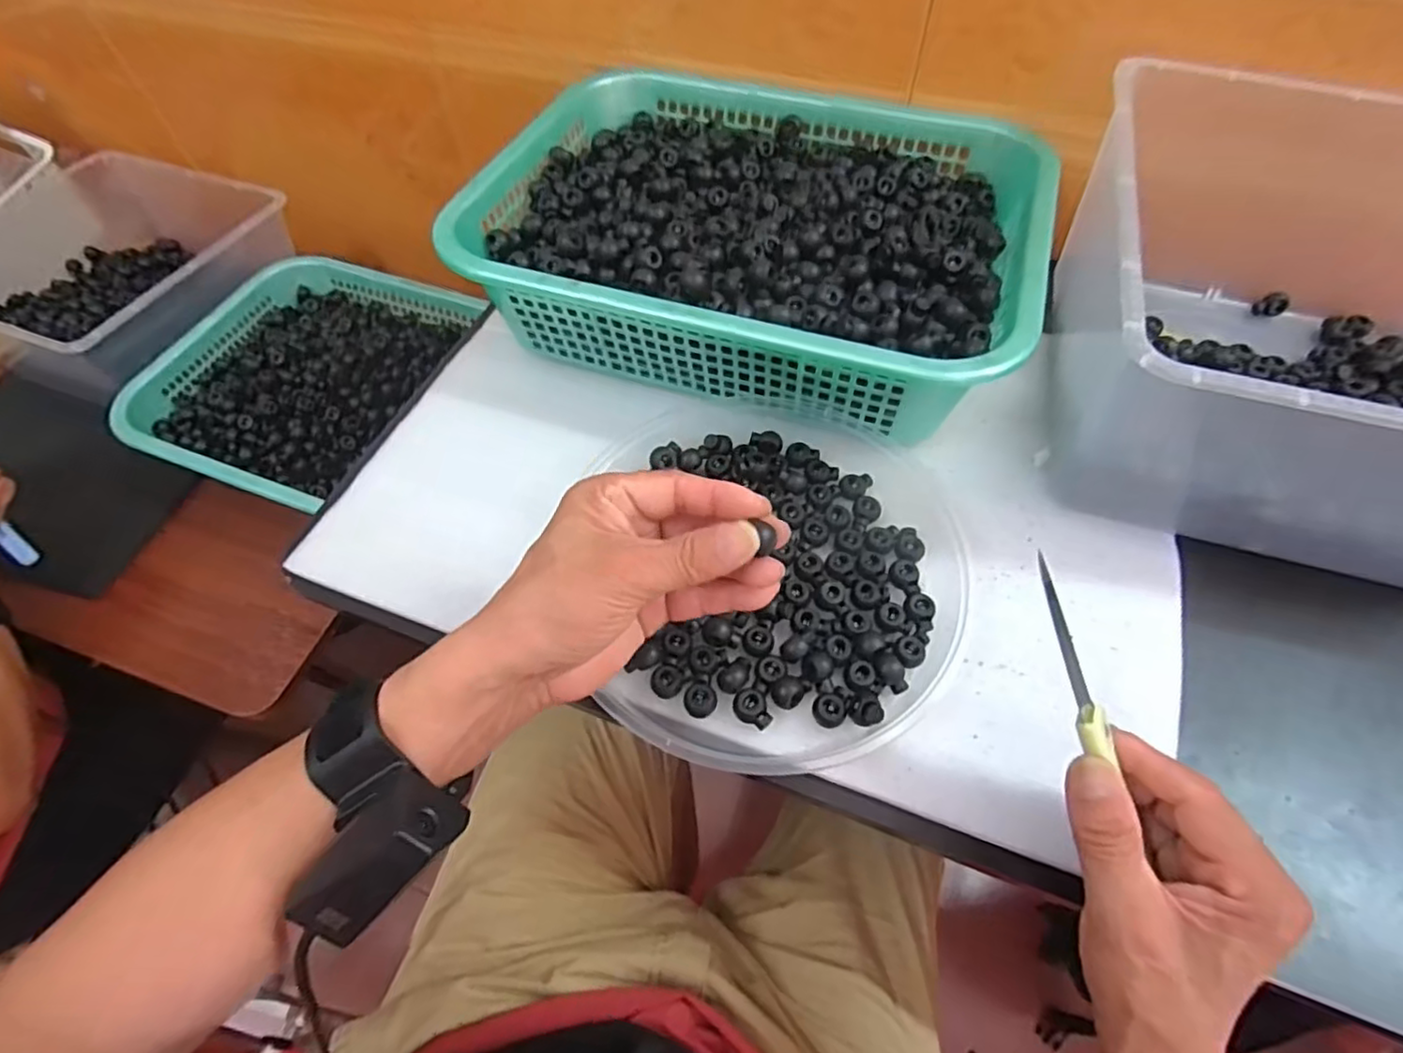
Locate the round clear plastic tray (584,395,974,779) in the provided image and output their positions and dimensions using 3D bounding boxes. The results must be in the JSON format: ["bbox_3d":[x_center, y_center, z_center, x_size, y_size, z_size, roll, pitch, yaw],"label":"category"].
[{"bbox_3d":[0.053,0.021,0.398,0.213,0.032,0.243,-3,59,0],"label":"round clear plastic tray"}]

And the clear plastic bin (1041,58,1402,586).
[{"bbox_3d":[0.383,-0.125,0.407,0.294,0.146,0.317,15,60,11],"label":"clear plastic bin"}]

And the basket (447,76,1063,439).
[{"bbox_3d":[0.042,-0.222,0.487,0.375,0.079,0.290,14,60,11],"label":"basket"}]

